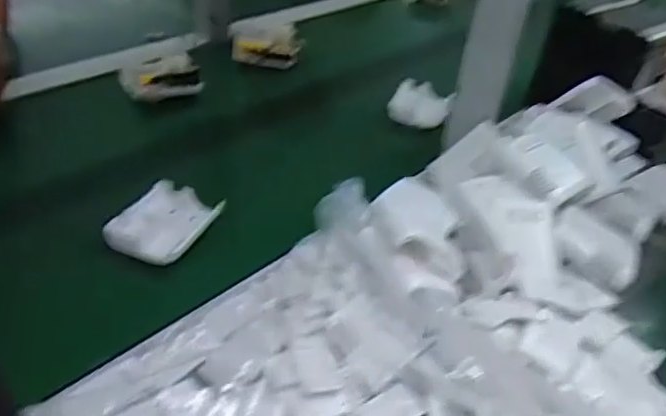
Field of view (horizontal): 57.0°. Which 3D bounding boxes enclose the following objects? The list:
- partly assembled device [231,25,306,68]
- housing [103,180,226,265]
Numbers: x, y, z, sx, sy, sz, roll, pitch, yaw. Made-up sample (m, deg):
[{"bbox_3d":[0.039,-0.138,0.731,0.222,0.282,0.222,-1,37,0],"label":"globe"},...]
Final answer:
[{"bbox_3d":[-0.093,-0.230,0.864,0.095,0.036,0.068,5,37,-3],"label":"partly assembled device"},{"bbox_3d":[-0.147,0.012,0.534,0.075,0.019,0.093,18,38,14],"label":"housing"}]

